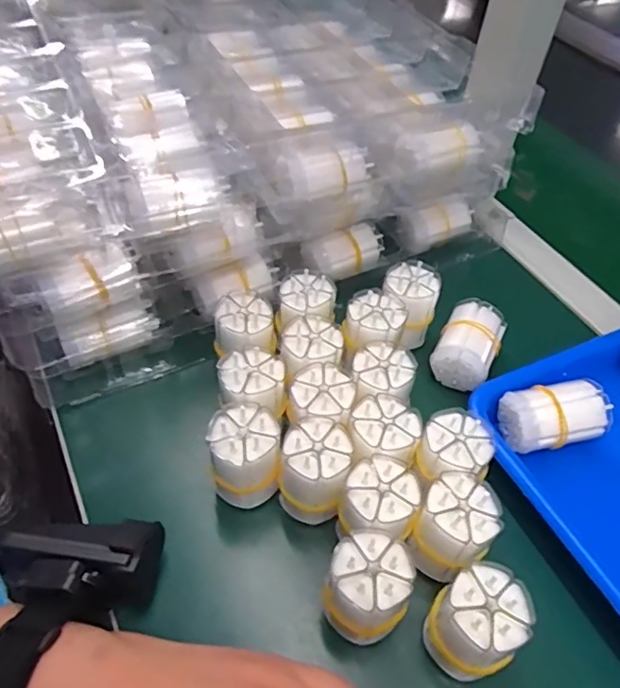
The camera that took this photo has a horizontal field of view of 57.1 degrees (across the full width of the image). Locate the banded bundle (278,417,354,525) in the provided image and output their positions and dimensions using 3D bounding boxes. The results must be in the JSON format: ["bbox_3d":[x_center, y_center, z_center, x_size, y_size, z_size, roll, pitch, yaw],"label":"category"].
[{"bbox_3d":[0.003,0.073,0.327,0.036,0.053,0.039,10,49,3],"label":"banded bundle"}]

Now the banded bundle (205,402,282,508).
[{"bbox_3d":[-0.039,0.066,0.332,0.038,0.056,0.039,-8,50,-12],"label":"banded bundle"}]

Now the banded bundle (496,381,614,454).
[{"bbox_3d":[0.158,0.046,0.365,0.066,0.031,0.037,-2,49,-8],"label":"banded bundle"}]

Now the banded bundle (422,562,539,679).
[{"bbox_3d":[0.080,0.139,0.278,0.043,0.055,0.038,-26,56,-25],"label":"banded bundle"}]

